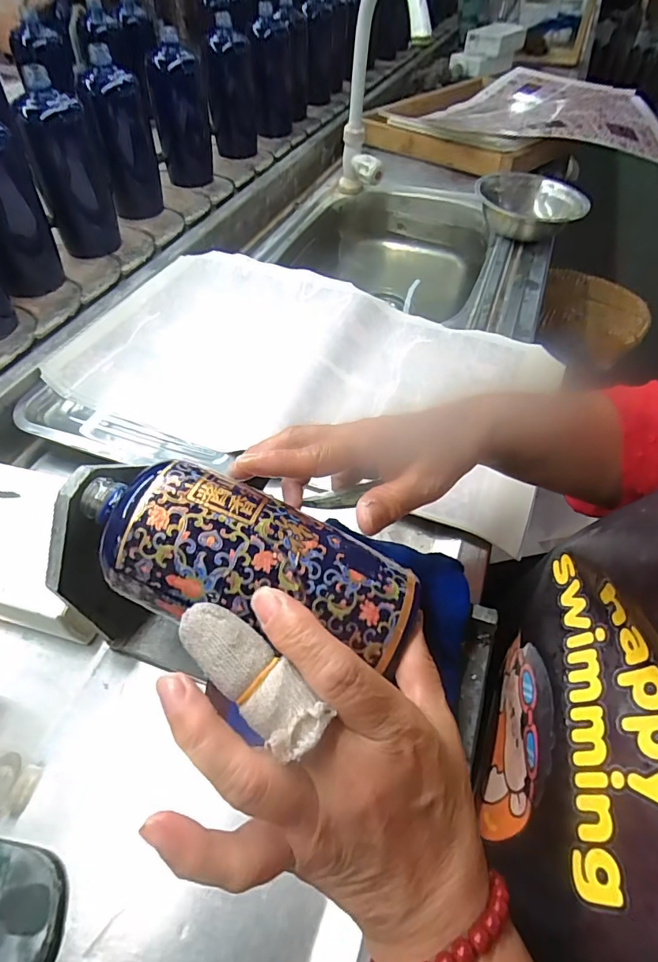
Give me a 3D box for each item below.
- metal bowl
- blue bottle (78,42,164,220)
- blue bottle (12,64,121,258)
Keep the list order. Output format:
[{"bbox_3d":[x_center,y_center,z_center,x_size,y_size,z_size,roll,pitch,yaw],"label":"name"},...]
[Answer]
[{"bbox_3d":[0.300,-0.409,0.713,0.158,0.051,0.146,7,52,1],"label":"metal bowl"},{"bbox_3d":[-0.289,-0.475,0.666,0.067,0.171,0.065,-1,52,-5],"label":"blue bottle"},{"bbox_3d":[-0.324,-0.384,0.591,0.071,0.169,0.068,-5,53,-8],"label":"blue bottle"}]

